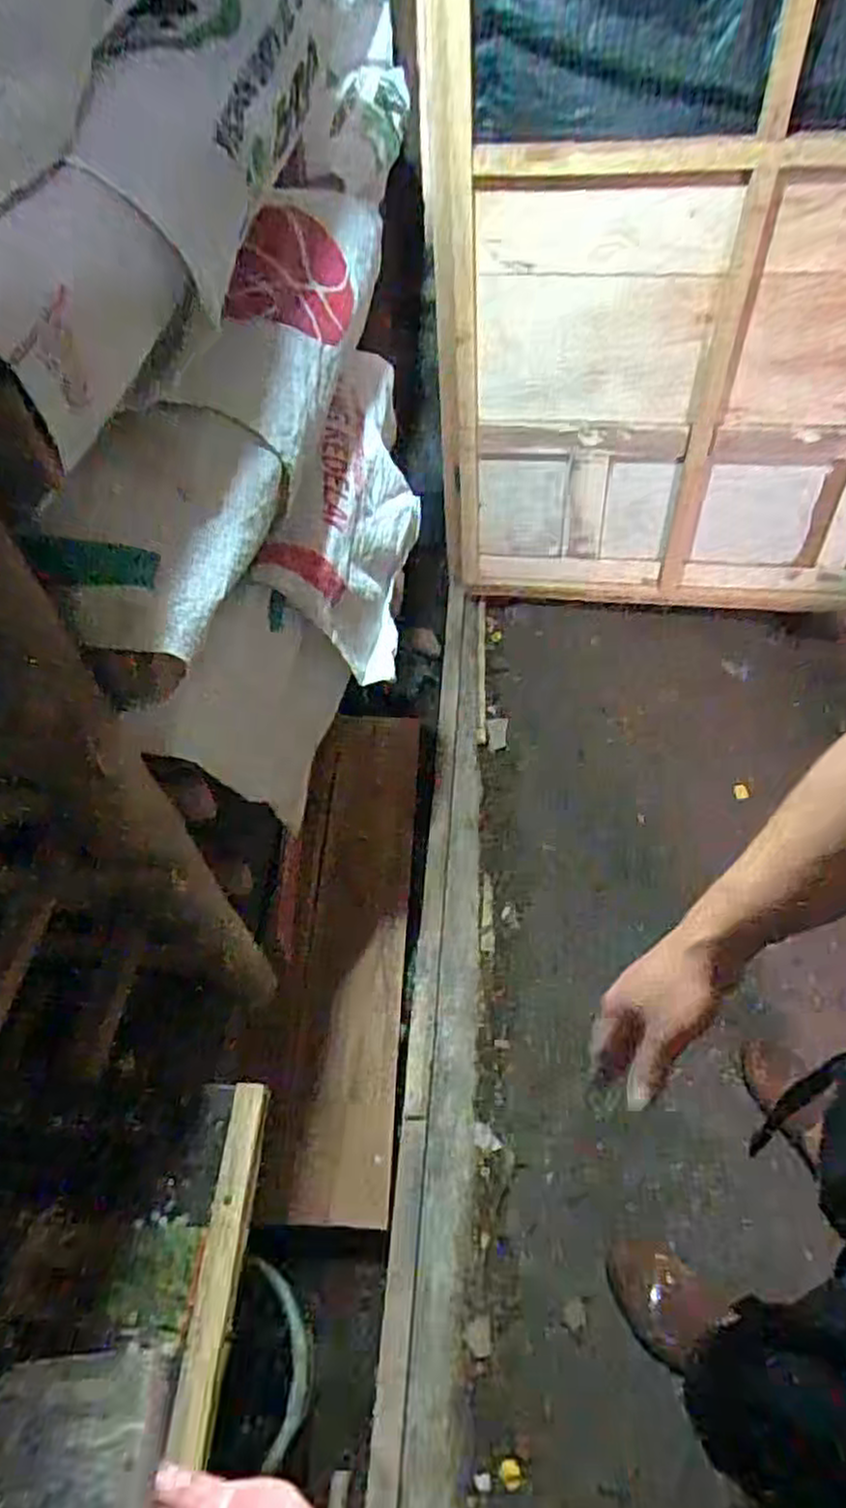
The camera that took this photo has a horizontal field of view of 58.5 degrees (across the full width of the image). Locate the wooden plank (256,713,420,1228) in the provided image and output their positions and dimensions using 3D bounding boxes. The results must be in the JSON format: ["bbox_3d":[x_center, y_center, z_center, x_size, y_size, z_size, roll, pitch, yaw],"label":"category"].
[{"bbox_3d":[-0.126,0.306,1.343,0.227,0.031,0.914,19,55,-23],"label":"wooden plank"}]

